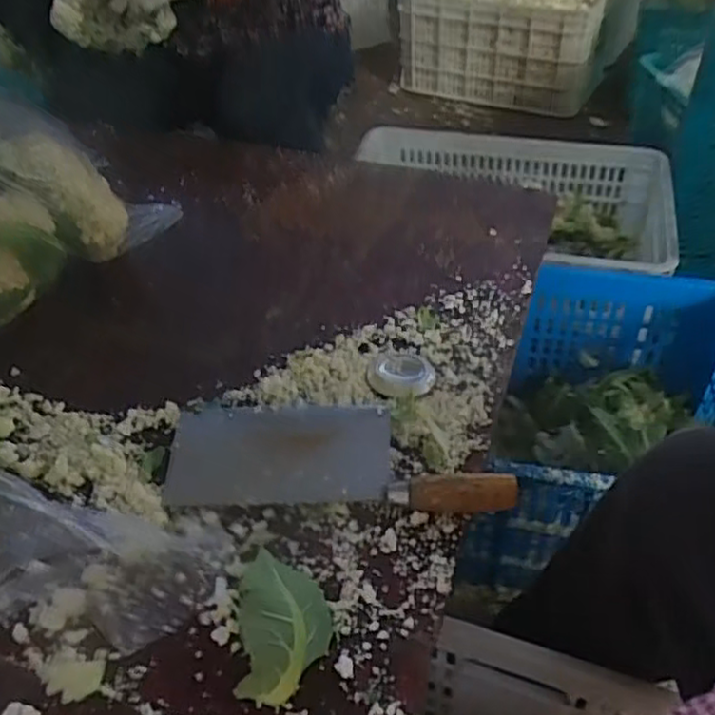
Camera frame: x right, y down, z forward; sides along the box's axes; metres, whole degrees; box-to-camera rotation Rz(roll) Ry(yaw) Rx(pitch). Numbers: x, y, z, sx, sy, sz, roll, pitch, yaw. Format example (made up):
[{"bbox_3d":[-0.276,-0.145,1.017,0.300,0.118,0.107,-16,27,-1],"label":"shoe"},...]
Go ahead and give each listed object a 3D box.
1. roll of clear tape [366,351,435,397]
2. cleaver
[{"bbox_3d":[0.040,0.014,0.649,0.060,0.008,0.064,0,44,0],"label":"roll of clear tape"},{"bbox_3d":[-0.017,0.075,0.568,0.268,0.030,0.102,3,44,2],"label":"cleaver"}]

